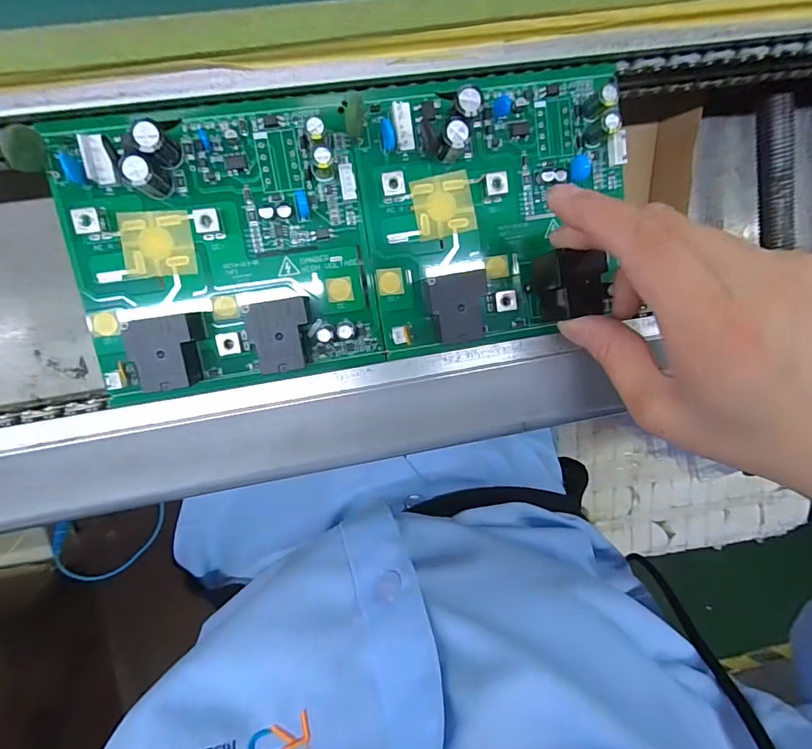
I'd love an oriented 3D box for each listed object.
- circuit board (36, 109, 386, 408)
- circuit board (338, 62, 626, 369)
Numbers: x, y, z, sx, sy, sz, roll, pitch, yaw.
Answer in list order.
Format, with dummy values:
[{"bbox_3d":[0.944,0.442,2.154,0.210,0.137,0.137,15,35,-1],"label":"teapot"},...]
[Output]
[{"bbox_3d":[-0.080,-0.054,0.197,0.127,0.026,0.117,-8,103,-8],"label":"circuit board"},{"bbox_3d":[0.045,-0.078,0.209,0.126,0.030,0.117,-11,97,-6],"label":"circuit board"}]

